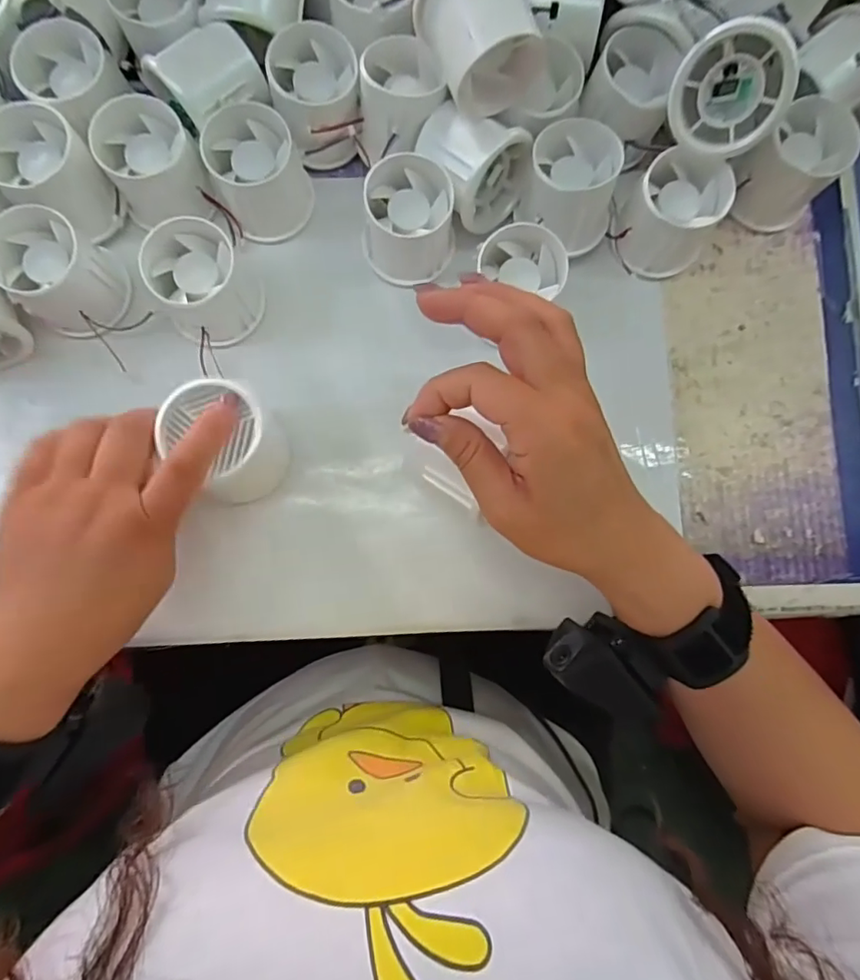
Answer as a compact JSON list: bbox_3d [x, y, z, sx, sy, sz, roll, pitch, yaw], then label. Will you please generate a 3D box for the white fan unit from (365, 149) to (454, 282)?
[{"bbox_3d":[-0.012,-0.159,0.321,0.054,0.045,0.058,3,84,-2],"label":"white fan unit"}]

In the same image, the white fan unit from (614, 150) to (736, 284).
[{"bbox_3d":[0.146,-0.166,0.325,0.055,0.052,0.052,0,84,-2],"label":"white fan unit"}]

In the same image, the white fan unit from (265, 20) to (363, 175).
[{"bbox_3d":[-0.068,-0.236,0.325,0.050,0.049,0.060,-7,84,-3],"label":"white fan unit"}]

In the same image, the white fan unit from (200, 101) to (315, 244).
[{"bbox_3d":[-0.102,-0.189,0.322,0.054,0.044,0.056,0,84,-2],"label":"white fan unit"}]

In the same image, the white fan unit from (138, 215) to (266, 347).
[{"bbox_3d":[-0.132,-0.120,0.313,0.054,0.046,0.057,0,84,-2],"label":"white fan unit"}]

